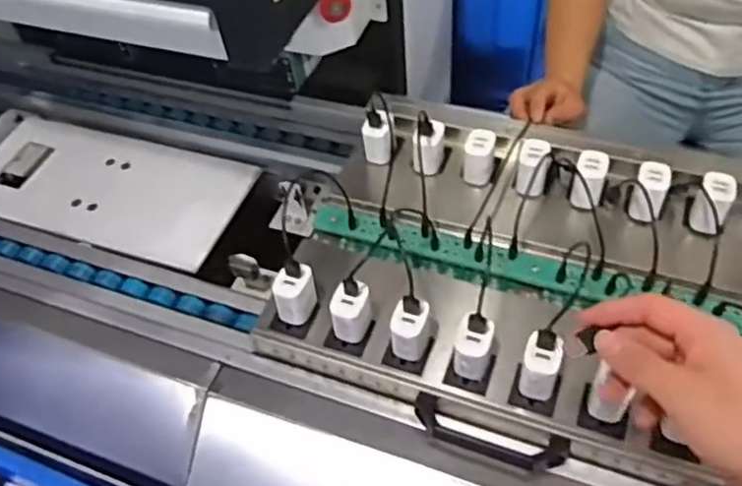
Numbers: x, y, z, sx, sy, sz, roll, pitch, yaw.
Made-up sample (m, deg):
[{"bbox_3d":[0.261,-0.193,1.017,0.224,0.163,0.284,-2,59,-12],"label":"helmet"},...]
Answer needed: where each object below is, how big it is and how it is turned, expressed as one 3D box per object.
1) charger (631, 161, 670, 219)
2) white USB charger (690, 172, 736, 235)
[{"bbox_3d":[0.288,-0.050,0.677,0.031,0.049,0.049,16,55,18],"label":"charger"},{"bbox_3d":[0.342,-0.039,0.655,0.033,0.052,0.039,25,59,23],"label":"white USB charger"}]

